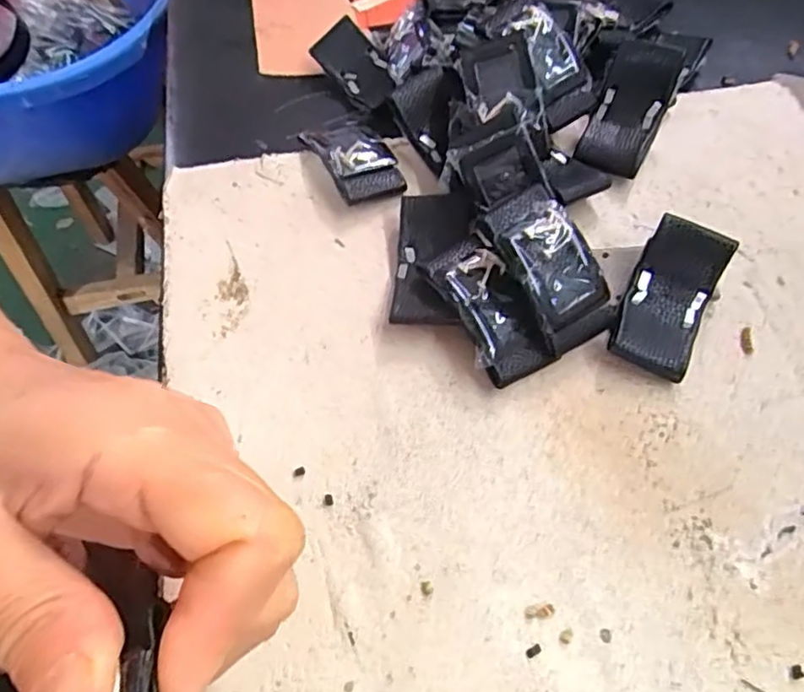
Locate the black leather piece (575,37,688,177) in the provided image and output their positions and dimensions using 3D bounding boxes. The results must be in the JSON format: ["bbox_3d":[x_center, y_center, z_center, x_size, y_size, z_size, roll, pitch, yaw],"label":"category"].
[{"bbox_3d":[0.100,-0.104,0.280,0.029,0.011,0.062,21,85,11],"label":"black leather piece"}]

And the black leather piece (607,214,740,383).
[{"bbox_3d":[0.099,-0.018,0.234,0.029,0.010,0.057,23,80,12],"label":"black leather piece"}]

